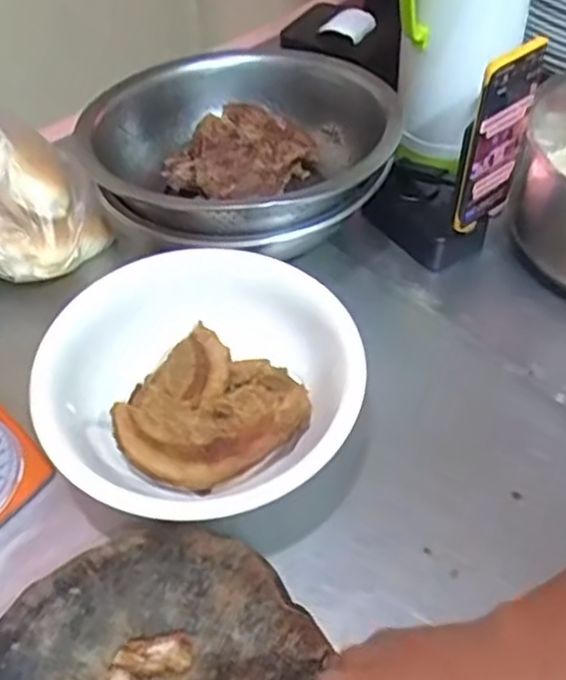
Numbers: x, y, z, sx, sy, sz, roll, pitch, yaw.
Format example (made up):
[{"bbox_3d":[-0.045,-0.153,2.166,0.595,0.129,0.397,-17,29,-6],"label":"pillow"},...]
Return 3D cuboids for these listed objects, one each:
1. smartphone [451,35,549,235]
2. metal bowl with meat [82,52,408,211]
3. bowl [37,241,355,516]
[{"bbox_3d":[0.189,-0.176,0.626,0.078,0.167,0.015,-35,56,-25],"label":"smartphone"},{"bbox_3d":[-0.045,-0.193,0.738,0.262,0.111,0.292,18,52,17],"label":"metal bowl with meat"},{"bbox_3d":[-0.069,0.032,0.574,0.240,0.071,0.213,-24,52,-17],"label":"bowl"}]

